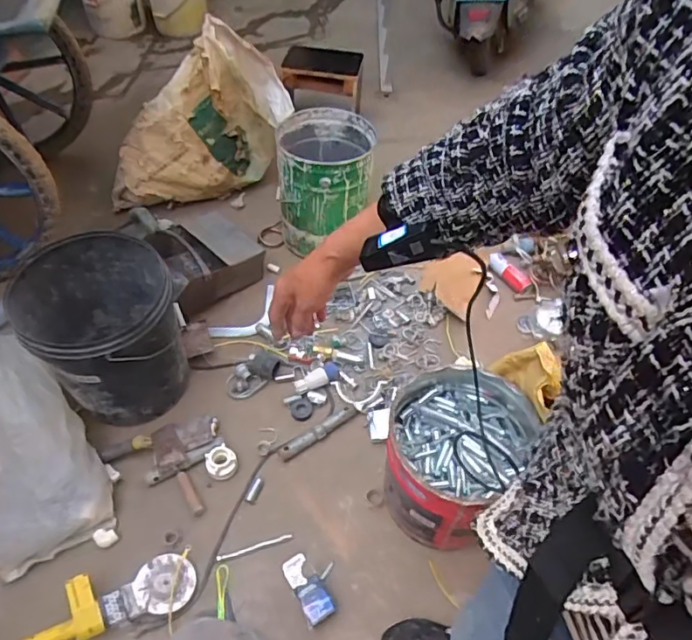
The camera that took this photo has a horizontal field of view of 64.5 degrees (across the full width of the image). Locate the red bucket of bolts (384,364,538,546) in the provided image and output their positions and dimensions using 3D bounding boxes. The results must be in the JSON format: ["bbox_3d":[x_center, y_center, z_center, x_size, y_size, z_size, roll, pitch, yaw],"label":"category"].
[{"bbox_3d":[0.213,0.294,1.165,0.301,0.284,0.305,33,56,20],"label":"red bucket of bolts"}]

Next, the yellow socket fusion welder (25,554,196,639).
[{"bbox_3d":[-0.461,0.552,1.087,0.313,0.071,0.120,-16,52,-13],"label":"yellow socket fusion welder"}]

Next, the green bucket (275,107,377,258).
[{"bbox_3d":[-0.073,-0.438,1.736,0.292,0.341,0.344,8,51,2],"label":"green bucket"}]

